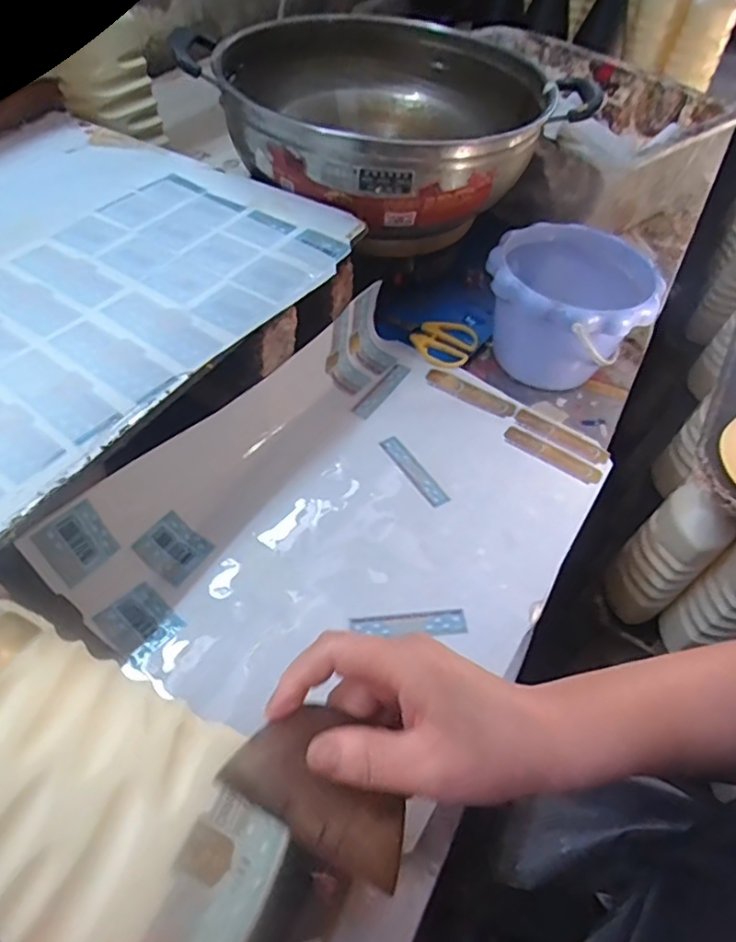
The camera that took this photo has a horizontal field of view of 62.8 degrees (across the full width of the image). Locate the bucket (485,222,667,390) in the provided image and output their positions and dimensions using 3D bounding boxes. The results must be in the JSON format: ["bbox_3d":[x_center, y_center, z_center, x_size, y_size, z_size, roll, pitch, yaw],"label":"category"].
[{"bbox_3d":[0.190,-0.153,0.587,0.146,0.122,0.149,2,52,-2],"label":"bucket"}]

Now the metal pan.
[{"bbox_3d":[0.016,-0.349,0.618,0.301,0.122,0.313,-28,61,-27],"label":"metal pan"}]

